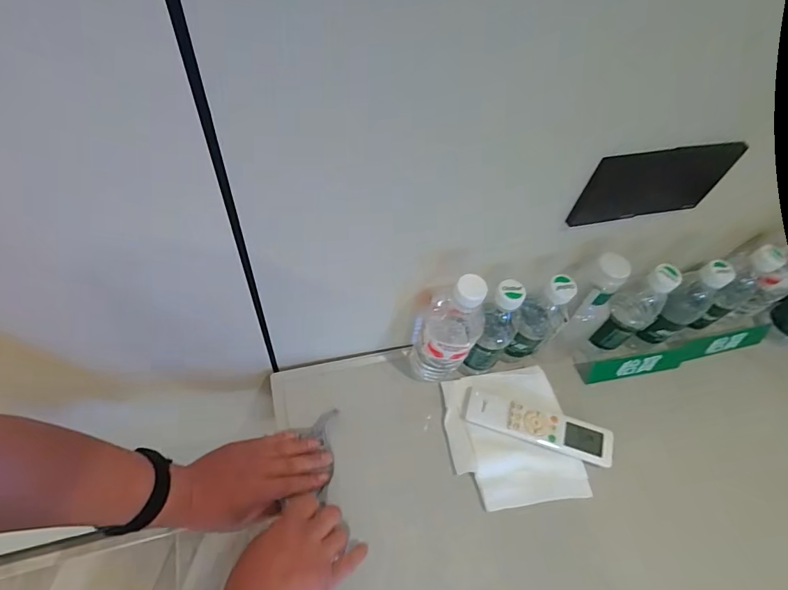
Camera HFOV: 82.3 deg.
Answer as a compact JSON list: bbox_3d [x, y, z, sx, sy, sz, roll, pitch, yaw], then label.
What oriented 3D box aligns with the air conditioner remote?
[{"bbox_3d":[0.190,0.172,0.592,0.191,0.021,0.049,17,57,4],"label":"air conditioner remote"}]

